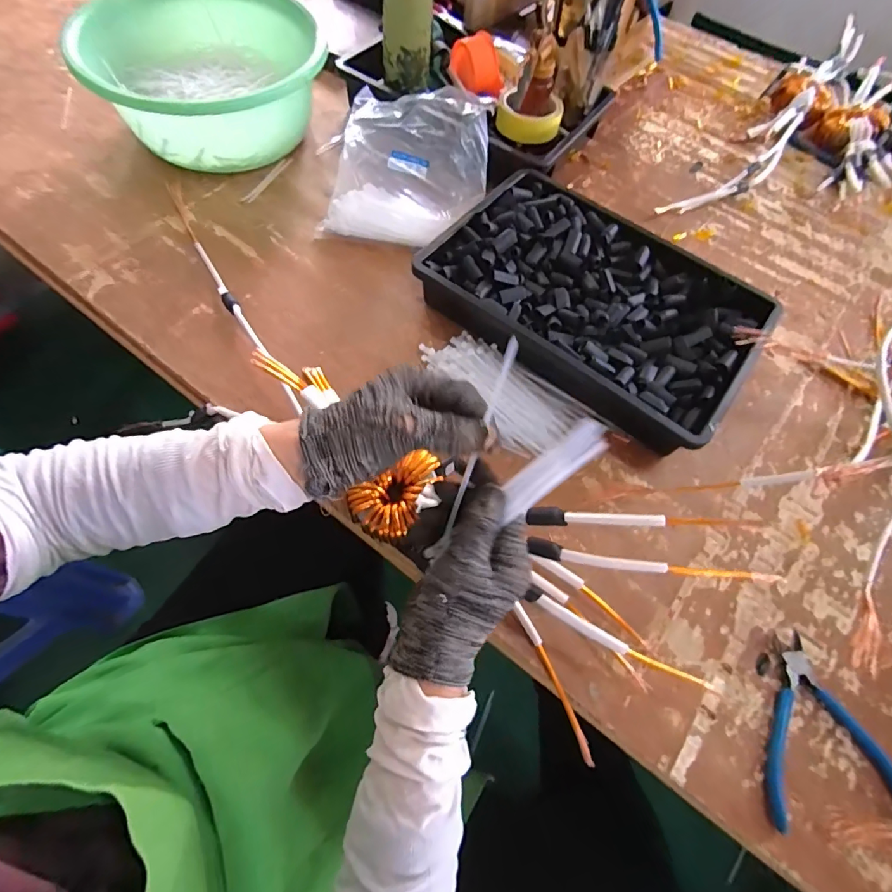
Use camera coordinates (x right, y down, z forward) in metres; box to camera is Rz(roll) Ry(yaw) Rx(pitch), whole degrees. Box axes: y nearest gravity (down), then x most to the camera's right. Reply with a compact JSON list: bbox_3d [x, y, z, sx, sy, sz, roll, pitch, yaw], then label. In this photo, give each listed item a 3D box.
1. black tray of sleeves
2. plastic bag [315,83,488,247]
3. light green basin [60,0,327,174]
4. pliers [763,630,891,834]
[{"bbox_3d":[0.172,-0.166,0.563,0.365,0.068,0.251,36,67,14],"label":"black tray of sleeves"},{"bbox_3d":[-0.048,-0.380,0.640,0.196,0.084,0.220,9,63,1],"label":"plastic bag"},{"bbox_3d":[-0.325,-0.512,0.666,0.302,0.120,0.313,2,63,-3],"label":"light green basin"},{"bbox_3d":[0.334,0.252,0.397,0.121,0.009,0.149,18,64,5],"label":"pliers"}]

